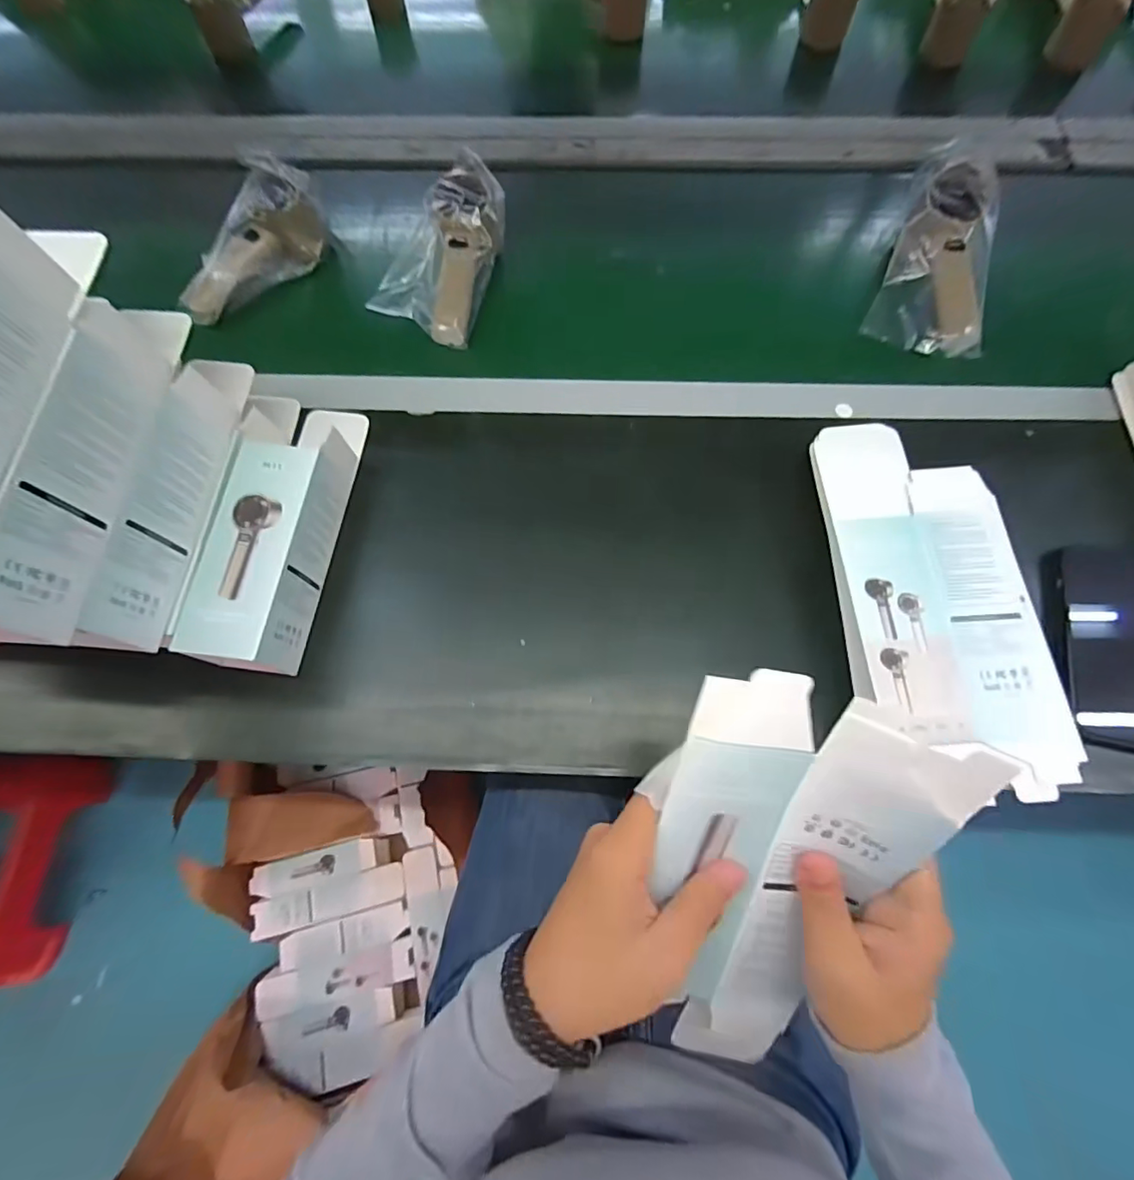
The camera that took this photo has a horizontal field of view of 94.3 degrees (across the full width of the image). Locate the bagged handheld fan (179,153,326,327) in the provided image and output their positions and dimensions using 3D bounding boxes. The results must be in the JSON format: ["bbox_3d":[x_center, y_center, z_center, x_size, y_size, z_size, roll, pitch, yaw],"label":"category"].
[{"bbox_3d":[-0.302,-0.326,0.507,0.056,0.059,0.166,31,84,12],"label":"bagged handheld fan"}]

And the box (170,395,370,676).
[{"bbox_3d":[-0.223,-0.057,0.406,0.069,0.061,0.235,5,69,3],"label":"box"}]

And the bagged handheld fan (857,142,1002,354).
[{"bbox_3d":[0.347,-0.316,0.495,0.088,0.040,0.188,8,93,4],"label":"bagged handheld fan"}]

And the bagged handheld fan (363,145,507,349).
[{"bbox_3d":[-0.123,-0.322,0.496,0.095,0.069,0.155,14,70,6],"label":"bagged handheld fan"}]

